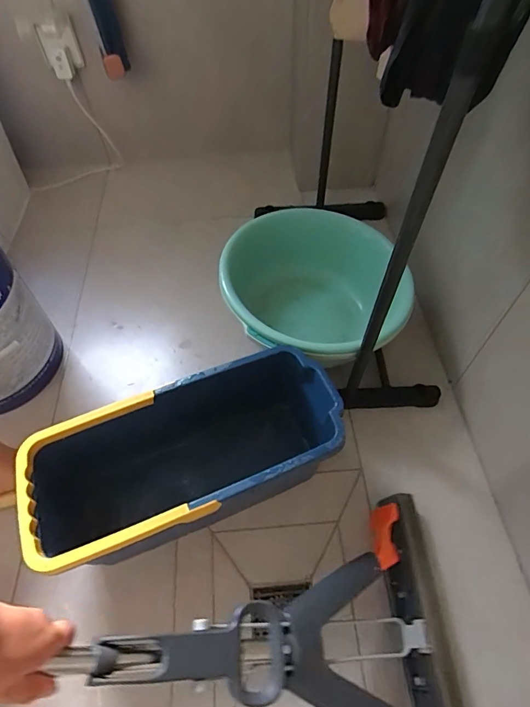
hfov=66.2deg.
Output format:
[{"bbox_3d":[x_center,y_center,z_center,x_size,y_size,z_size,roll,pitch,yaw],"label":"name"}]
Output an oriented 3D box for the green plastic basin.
[{"bbox_3d":[0.100,-0.103,0.867,0.343,0.223,0.381,-11,55,-5],"label":"green plastic basin"}]

